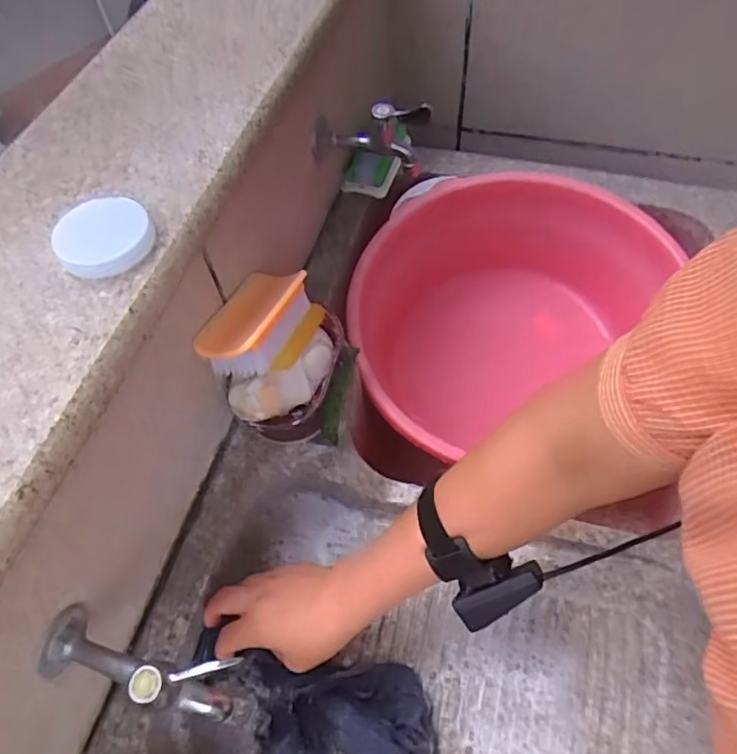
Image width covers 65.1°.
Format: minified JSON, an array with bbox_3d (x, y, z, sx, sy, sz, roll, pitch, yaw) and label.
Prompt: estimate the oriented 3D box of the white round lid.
[{"bbox_3d":[-0.202,-0.110,0.439,0.070,0.011,0.080,-19,58,-9],"label":"white round lid"}]

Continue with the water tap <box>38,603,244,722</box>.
[{"bbox_3d":[-0.157,0.200,0.394,0.140,0.071,0.043,8,58,23],"label":"water tap"}]

